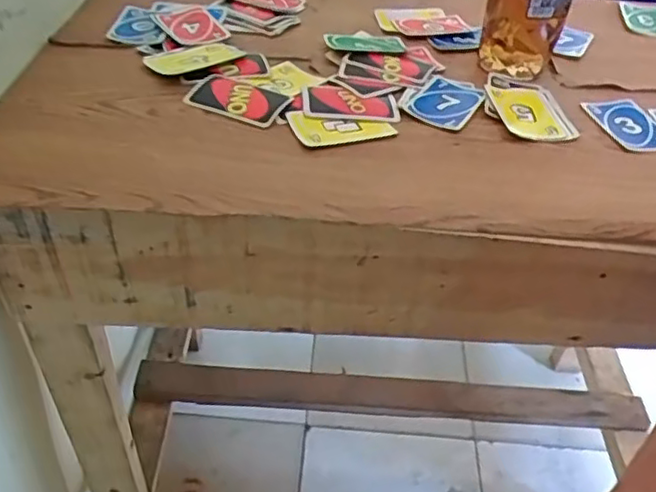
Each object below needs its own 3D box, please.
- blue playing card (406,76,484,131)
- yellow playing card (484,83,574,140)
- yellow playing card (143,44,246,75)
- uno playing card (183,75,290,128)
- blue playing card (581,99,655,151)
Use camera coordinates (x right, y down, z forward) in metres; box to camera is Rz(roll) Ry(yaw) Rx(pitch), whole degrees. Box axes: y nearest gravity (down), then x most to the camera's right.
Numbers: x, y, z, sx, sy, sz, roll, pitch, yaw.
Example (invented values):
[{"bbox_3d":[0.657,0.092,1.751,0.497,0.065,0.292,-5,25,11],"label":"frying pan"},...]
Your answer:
[{"bbox_3d":[0.111,-0.135,0.600,0.055,0.006,0.089,25,46,14],"label":"blue playing card"},{"bbox_3d":[0.185,-0.125,0.598,0.060,0.005,0.088,-1,46,-6],"label":"yellow playing card"},{"bbox_3d":[-0.128,-0.183,0.621,0.094,0.007,0.050,-20,45,-27],"label":"yellow playing card"},{"bbox_3d":[-0.080,-0.132,0.571,0.085,0.009,0.062,17,47,11],"label":"uno playing card"},{"bbox_3d":[0.280,-0.114,0.598,0.057,0.004,0.087,-7,44,-9],"label":"blue playing card"}]

